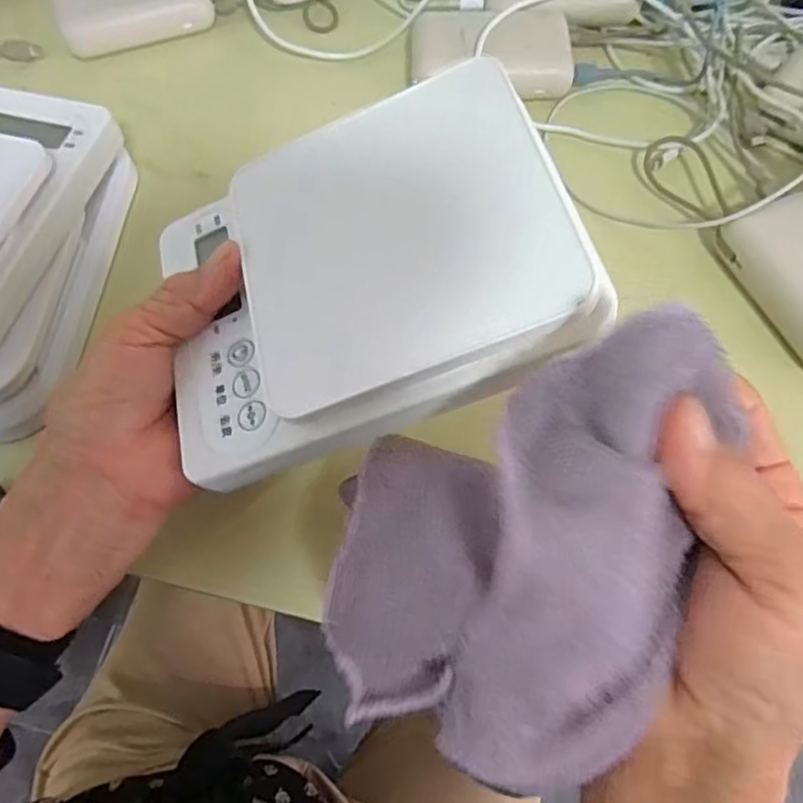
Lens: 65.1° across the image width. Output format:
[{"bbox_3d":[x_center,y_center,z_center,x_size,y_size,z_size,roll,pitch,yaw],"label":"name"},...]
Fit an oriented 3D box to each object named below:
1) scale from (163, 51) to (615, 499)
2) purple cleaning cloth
[{"bbox_3d":[-0.020,-0.052,0.245,0.167,0.021,0.131,-21,70,14],"label":"scale"},{"bbox_3d":[0.031,0.048,0.200,0.105,0.104,0.122,15,67,7],"label":"purple cleaning cloth"}]

